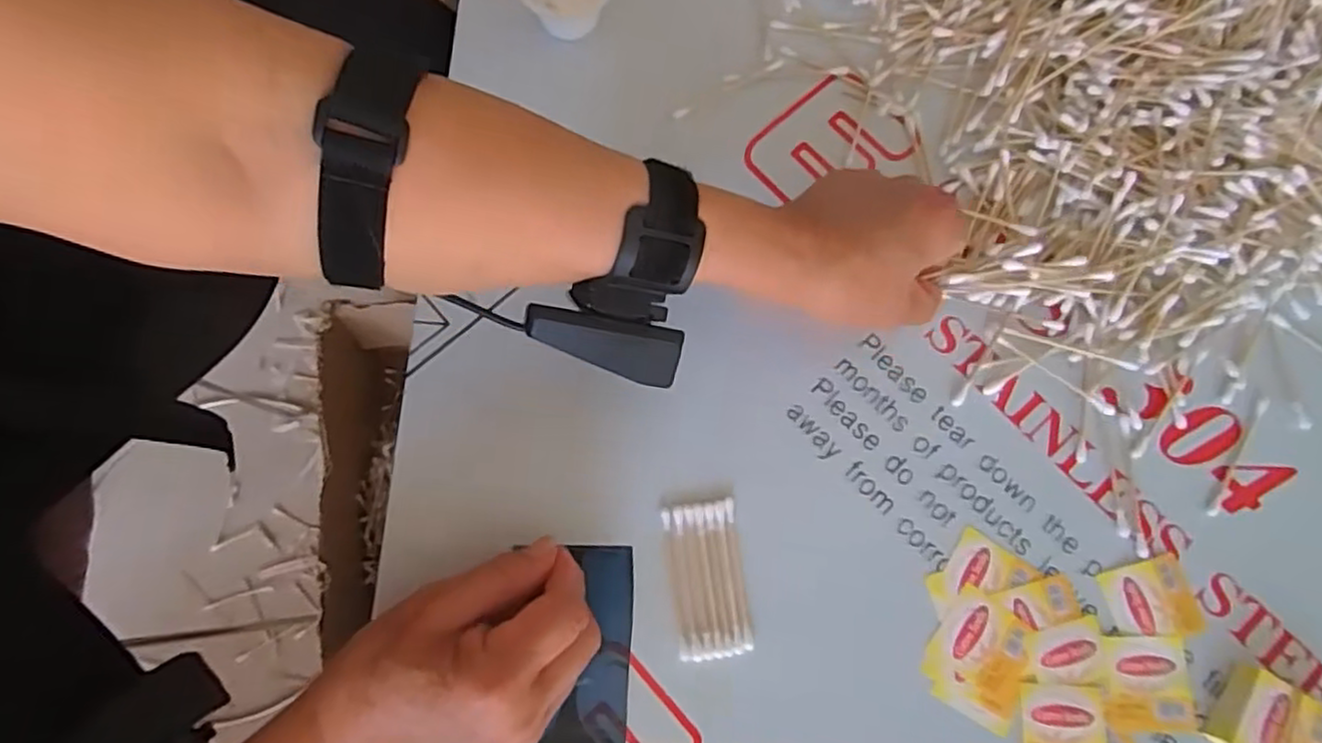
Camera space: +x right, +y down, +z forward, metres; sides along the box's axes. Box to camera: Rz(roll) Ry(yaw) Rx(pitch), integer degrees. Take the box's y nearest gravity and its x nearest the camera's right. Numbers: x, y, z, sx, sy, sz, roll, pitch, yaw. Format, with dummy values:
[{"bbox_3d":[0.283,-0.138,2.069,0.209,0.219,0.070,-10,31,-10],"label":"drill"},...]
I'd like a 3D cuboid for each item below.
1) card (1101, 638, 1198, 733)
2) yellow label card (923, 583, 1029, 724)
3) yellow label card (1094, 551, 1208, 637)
[{"bbox_3d":[0.236,0.151,0.338,0.041,0.004,0.043,2,76,-1],"label":"card"},{"bbox_3d":[0.157,0.135,0.338,0.046,0.004,0.047,27,77,5],"label":"yellow label card"},{"bbox_3d":[0.244,0.115,0.347,0.044,0.004,0.038,-13,77,-4],"label":"yellow label card"}]

